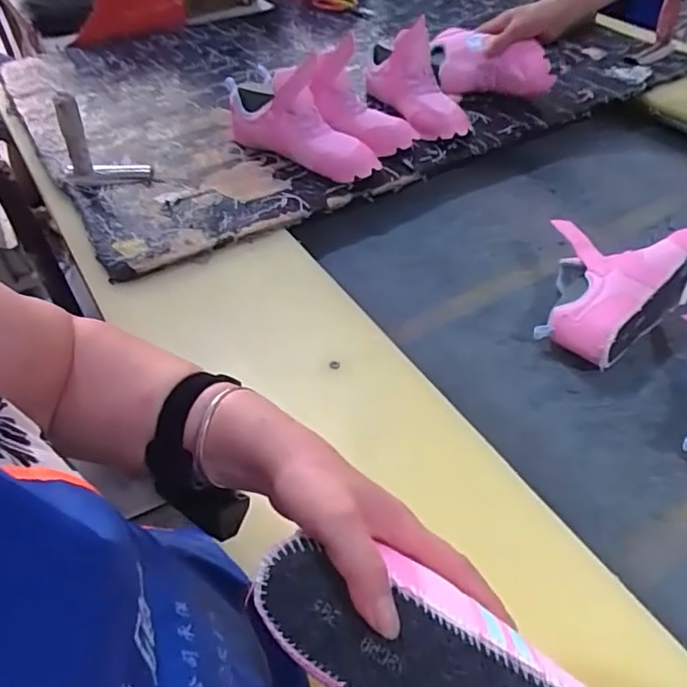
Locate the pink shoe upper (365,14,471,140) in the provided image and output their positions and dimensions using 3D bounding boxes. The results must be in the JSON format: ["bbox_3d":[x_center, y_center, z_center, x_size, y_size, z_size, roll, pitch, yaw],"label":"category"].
[{"bbox_3d":[0.127,-0.470,0.999,0.095,0.155,0.235,-16,49,-12],"label":"pink shoe upper"}]

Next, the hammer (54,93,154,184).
[{"bbox_3d":[-0.365,-0.299,0.867,0.127,0.136,0.057,7,48,9],"label":"hammer"}]

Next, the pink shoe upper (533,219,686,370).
[{"bbox_3d":[0.333,-0.083,0.752,0.239,0.086,0.162,-34,55,-26],"label":"pink shoe upper"}]

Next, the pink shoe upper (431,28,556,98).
[{"bbox_3d":[0.276,-0.521,1.096,0.233,0.092,0.124,16,50,17],"label":"pink shoe upper"}]

